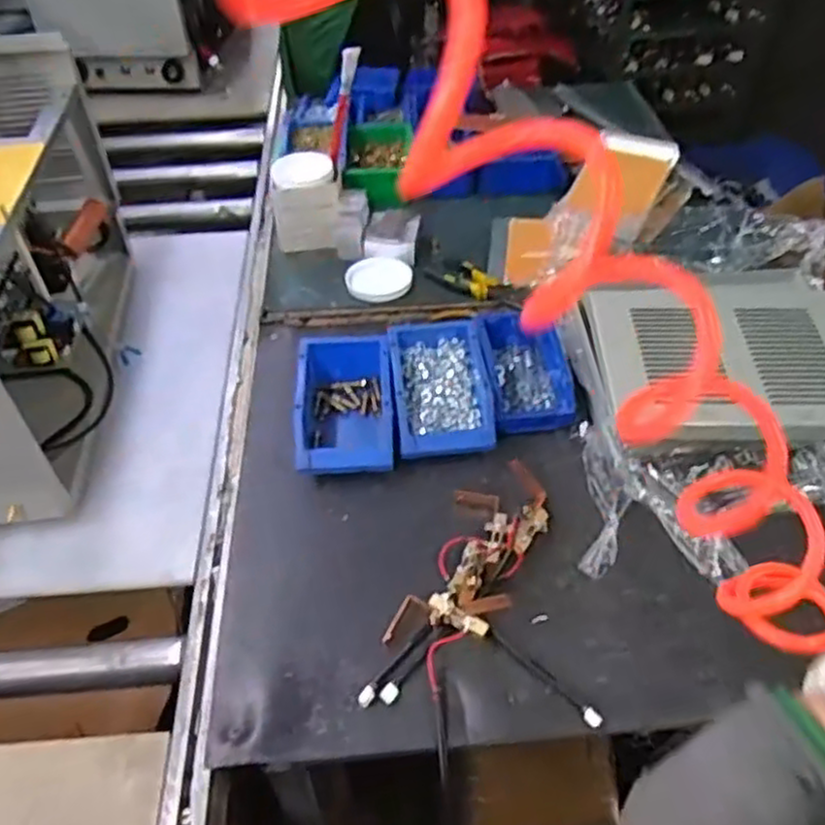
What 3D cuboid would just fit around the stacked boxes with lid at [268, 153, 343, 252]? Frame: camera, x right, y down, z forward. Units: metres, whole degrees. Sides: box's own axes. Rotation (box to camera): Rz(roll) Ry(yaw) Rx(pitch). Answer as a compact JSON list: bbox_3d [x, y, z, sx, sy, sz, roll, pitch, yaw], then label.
[{"bbox_3d":[-0.170,-0.333,1.170,0.103,0.120,0.098,-7,46,-6],"label":"stacked boxes with lid"}]

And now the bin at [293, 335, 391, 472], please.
[{"bbox_3d":[-0.081,-0.010,0.902,0.115,0.075,0.187,-3,45,-2],"label":"bin"}]

